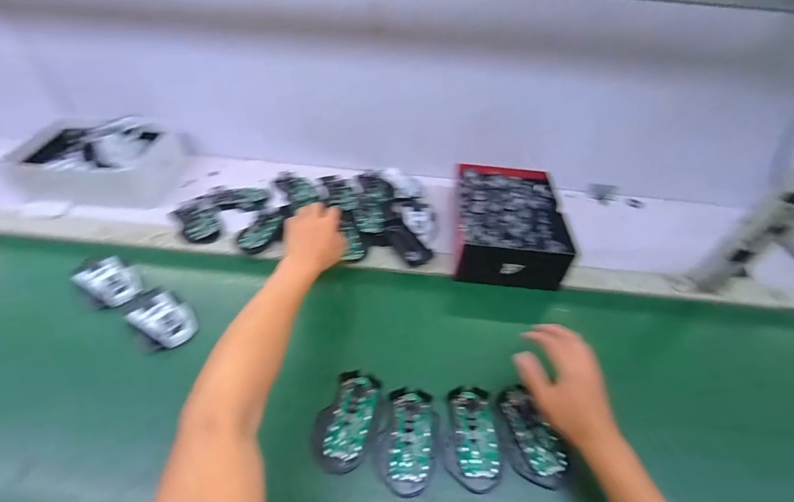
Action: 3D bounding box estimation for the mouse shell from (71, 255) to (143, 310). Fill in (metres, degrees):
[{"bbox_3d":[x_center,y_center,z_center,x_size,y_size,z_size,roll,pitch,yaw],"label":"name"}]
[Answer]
[{"bbox_3d":[-0.444,0.044,0.572,0.080,0.034,0.071,36,53,27],"label":"mouse shell"}]

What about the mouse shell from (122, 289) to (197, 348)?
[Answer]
[{"bbox_3d":[-0.337,0.095,0.530,0.089,0.036,0.075,27,50,20],"label":"mouse shell"}]

